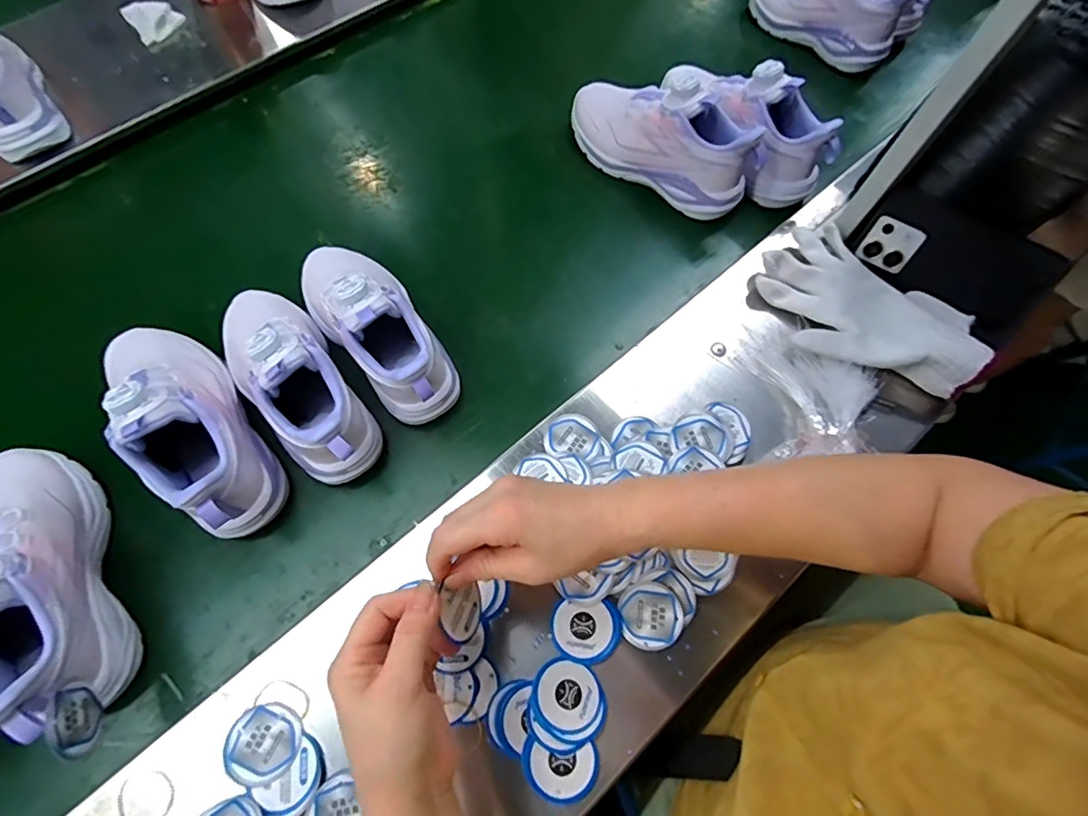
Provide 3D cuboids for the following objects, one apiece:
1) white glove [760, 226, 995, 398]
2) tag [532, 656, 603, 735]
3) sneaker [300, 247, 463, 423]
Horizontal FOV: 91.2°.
[{"bbox_3d":[0.310,-0.095,0.506,0.204,0.021,0.139,38,71,17],"label":"white glove"},{"bbox_3d":[0.017,0.211,0.392,0.050,0.004,0.047,6,55,-8],"label":"tag"},{"bbox_3d":[-0.155,-0.085,0.493,0.079,0.117,0.210,-38,70,-15],"label":"sneaker"}]

